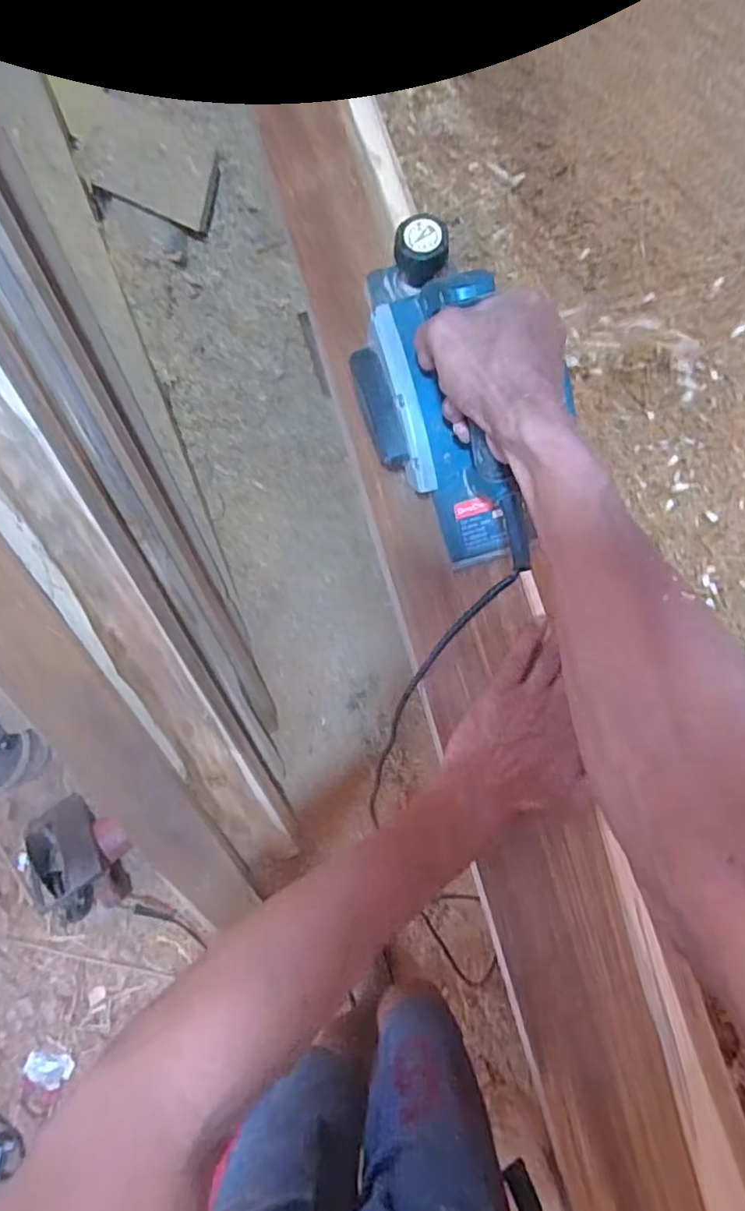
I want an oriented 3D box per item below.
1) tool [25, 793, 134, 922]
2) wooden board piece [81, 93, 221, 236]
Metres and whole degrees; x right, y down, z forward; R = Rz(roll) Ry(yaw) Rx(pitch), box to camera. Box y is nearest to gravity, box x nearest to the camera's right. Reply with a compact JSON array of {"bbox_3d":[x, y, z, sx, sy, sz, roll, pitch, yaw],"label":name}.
[{"bbox_3d":[-0.618,0.523,1.237,0.172,0.179,0.235,-25,83,-3],"label":"tool"},{"bbox_3d":[-0.320,-0.650,0.885,0.178,0.013,0.119,13,126,-28],"label":"wooden board piece"}]

